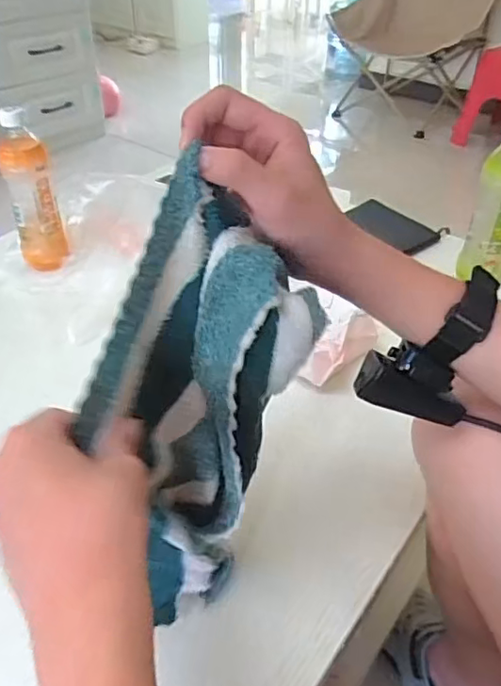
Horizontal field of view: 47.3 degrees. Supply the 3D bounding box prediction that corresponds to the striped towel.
[{"bbox_3d":[-0.034,0.058,0.367,0.121,0.312,0.070,0,29,-8],"label":"striped towel"}]

